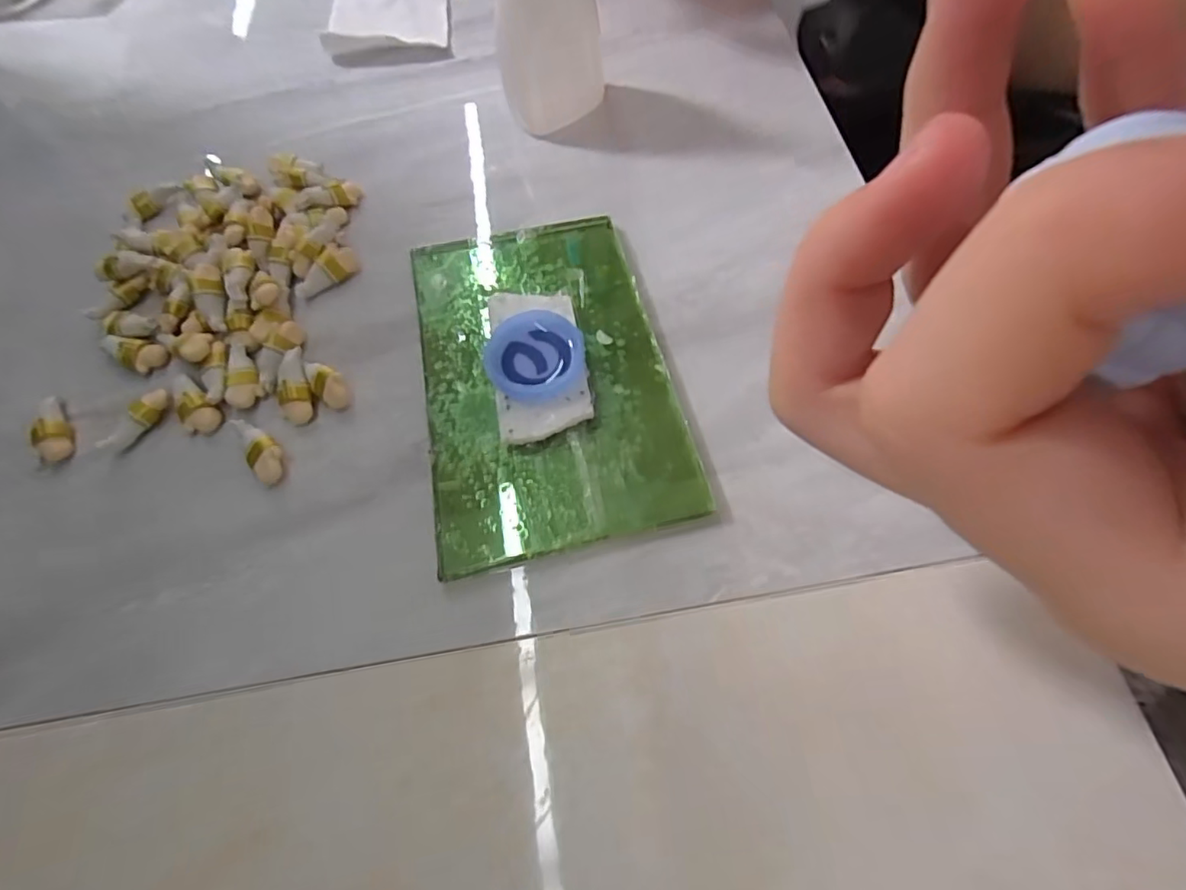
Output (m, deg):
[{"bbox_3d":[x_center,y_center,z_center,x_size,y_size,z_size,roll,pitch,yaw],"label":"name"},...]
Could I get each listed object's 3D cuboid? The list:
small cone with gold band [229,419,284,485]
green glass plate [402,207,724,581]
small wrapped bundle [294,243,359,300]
[{"bbox_3d":[-0.090,0.001,0.160,0.009,0.007,0.021,-37,68,-13],"label":"small cone with gold band"},{"bbox_3d":[-0.014,-0.022,0.164,0.066,0.010,0.103,-13,65,-2],"label":"green glass plate"},{"bbox_3d":[-0.084,-0.054,0.185,0.009,0.007,0.021,40,73,19],"label":"small wrapped bundle"}]

